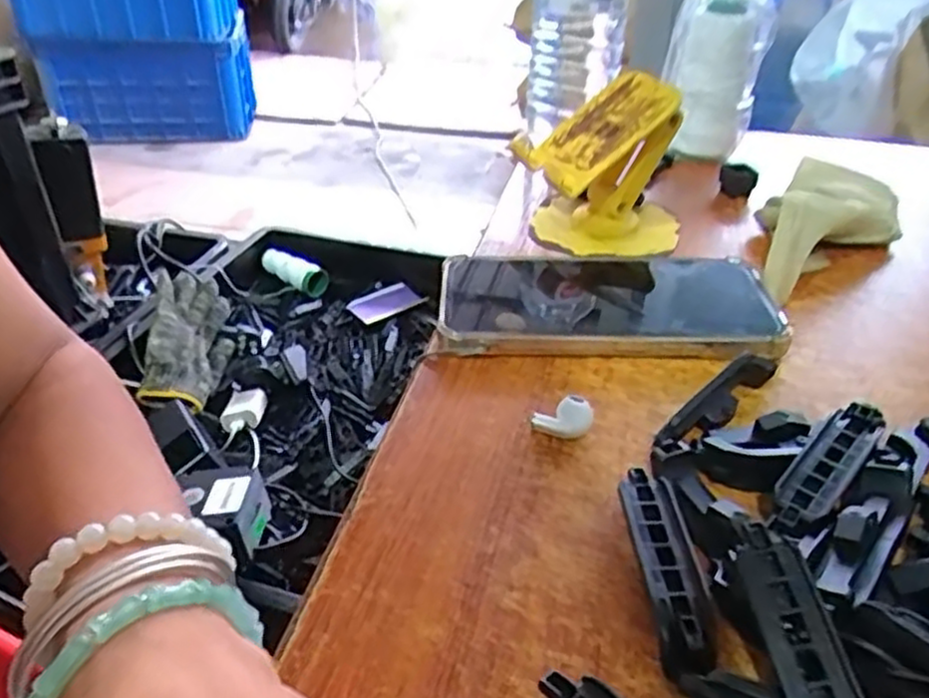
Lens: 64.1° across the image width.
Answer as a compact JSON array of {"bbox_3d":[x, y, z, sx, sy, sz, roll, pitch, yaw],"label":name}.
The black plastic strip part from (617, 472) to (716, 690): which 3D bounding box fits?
[{"bbox_3d":[0.067,0.073,0.246,0.018,0.016,0.077,-1,35,-2],"label":"black plastic strip part"}]

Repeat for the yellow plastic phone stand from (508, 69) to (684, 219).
[{"bbox_3d":[0.079,-0.114,0.448,0.076,0.086,0.067,-15,37,-21],"label":"yellow plastic phone stand"}]

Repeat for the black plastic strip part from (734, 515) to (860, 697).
[{"bbox_3d":[0.091,0.076,0.205,0.018,0.006,0.062,-5,53,-8],"label":"black plastic strip part"}]

